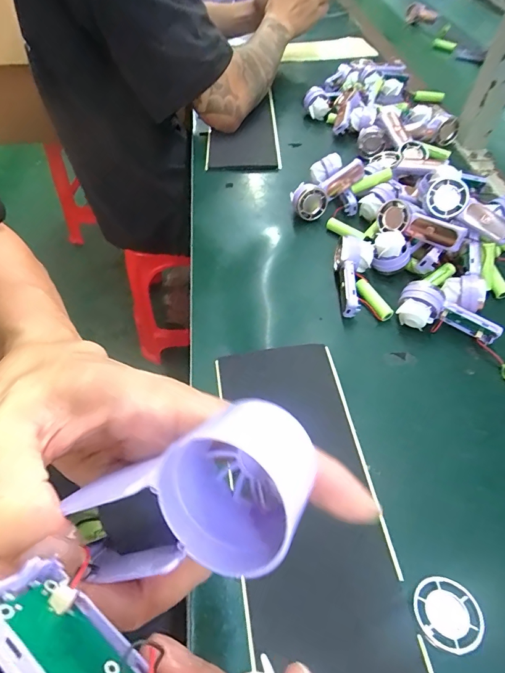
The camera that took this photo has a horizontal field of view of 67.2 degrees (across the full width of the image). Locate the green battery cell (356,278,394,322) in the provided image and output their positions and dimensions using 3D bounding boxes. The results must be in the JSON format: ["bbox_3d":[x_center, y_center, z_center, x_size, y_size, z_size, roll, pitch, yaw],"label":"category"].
[{"bbox_3d":[0.124,-0.038,0.391,0.017,0.012,0.049,-29,72,-19],"label":"green battery cell"}]

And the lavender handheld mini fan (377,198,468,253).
[{"bbox_3d":[0.175,-0.116,0.403,0.092,0.034,0.032,33,31,22],"label":"lavender handheld mini fan"}]

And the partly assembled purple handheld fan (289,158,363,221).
[{"bbox_3d":[0.095,-0.186,0.481,0.097,0.043,0.043,-35,59,0],"label":"partly assembled purple handheld fan"}]

